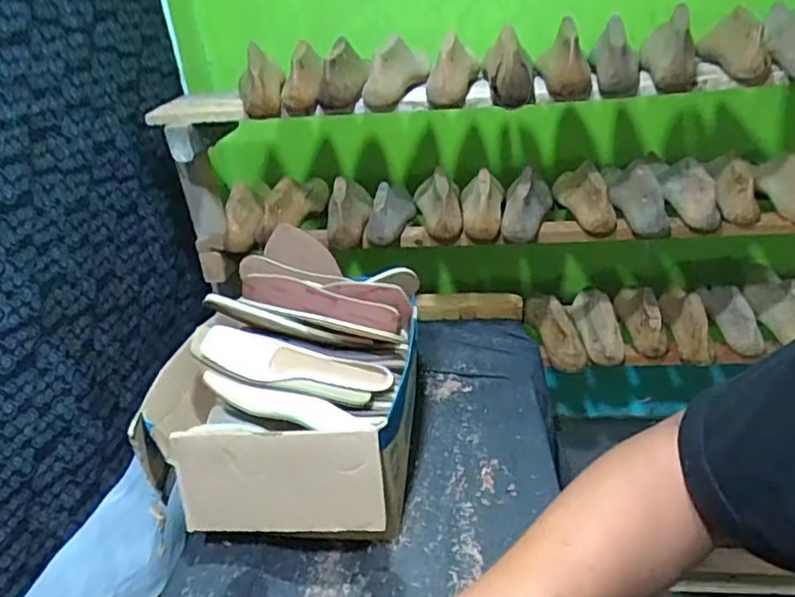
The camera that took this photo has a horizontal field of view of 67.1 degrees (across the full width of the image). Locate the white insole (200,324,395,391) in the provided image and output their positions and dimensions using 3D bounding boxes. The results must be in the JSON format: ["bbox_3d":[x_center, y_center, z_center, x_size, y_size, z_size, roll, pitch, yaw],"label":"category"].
[{"bbox_3d":[-0.131,0.085,0.806,0.252,0.020,0.082,14,26,-16],"label":"white insole"}]

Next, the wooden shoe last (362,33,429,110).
[{"bbox_3d":[0.000,-0.371,0.960,0.066,0.090,0.211,4,31,12],"label":"wooden shoe last"}]

